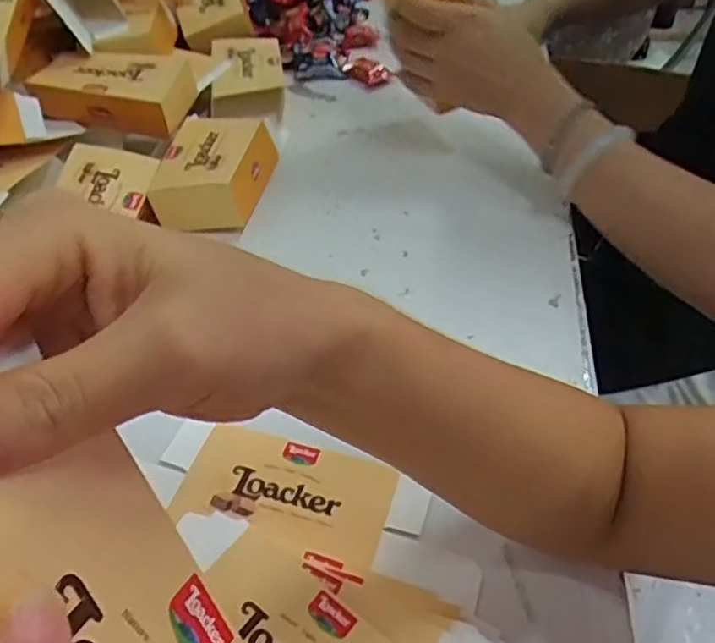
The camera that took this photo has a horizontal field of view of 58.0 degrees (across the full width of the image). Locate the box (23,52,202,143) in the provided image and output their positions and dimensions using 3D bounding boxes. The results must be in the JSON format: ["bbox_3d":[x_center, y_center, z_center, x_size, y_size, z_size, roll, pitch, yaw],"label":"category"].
[{"bbox_3d":[-0.217,-0.208,0.583,0.125,0.042,0.081,9,47,12],"label":"box"}]

